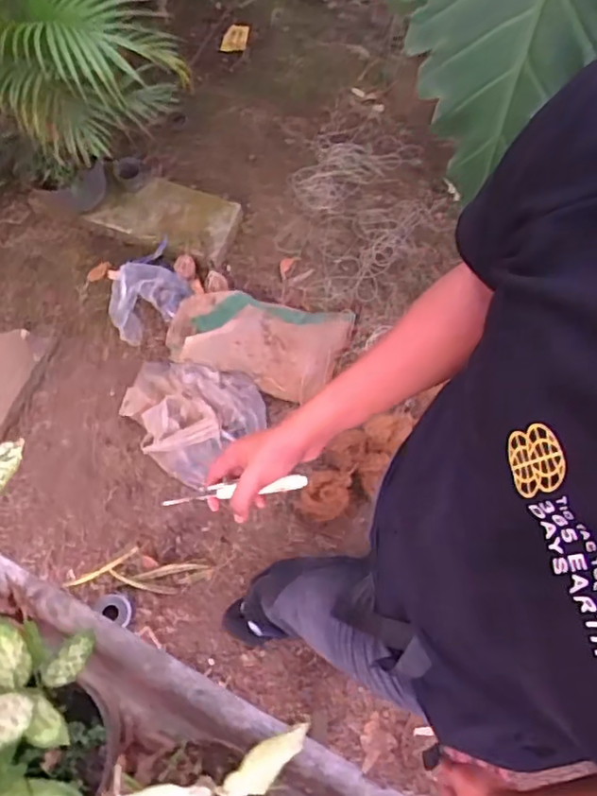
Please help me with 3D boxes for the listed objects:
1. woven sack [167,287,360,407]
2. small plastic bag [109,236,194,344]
[{"bbox_3d":[-0.115,-0.170,1.610,0.492,0.127,0.268,16,72,5],"label":"woven sack"},{"bbox_3d":[-0.450,-0.312,1.726,0.240,0.096,0.231,-32,74,-10],"label":"small plastic bag"}]

